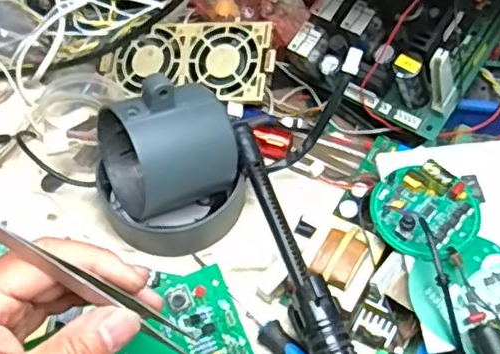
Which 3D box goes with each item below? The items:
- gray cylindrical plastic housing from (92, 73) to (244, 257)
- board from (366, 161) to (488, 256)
[{"bbox_3d":[-0.057,-0.007,0.444,0.103,0.115,0.074,-6,58,-5],"label":"gray cylindrical plastic housing"},{"bbox_3d":[0.120,0.021,0.423,0.074,0.024,0.066,6,57,3],"label":"board"}]

